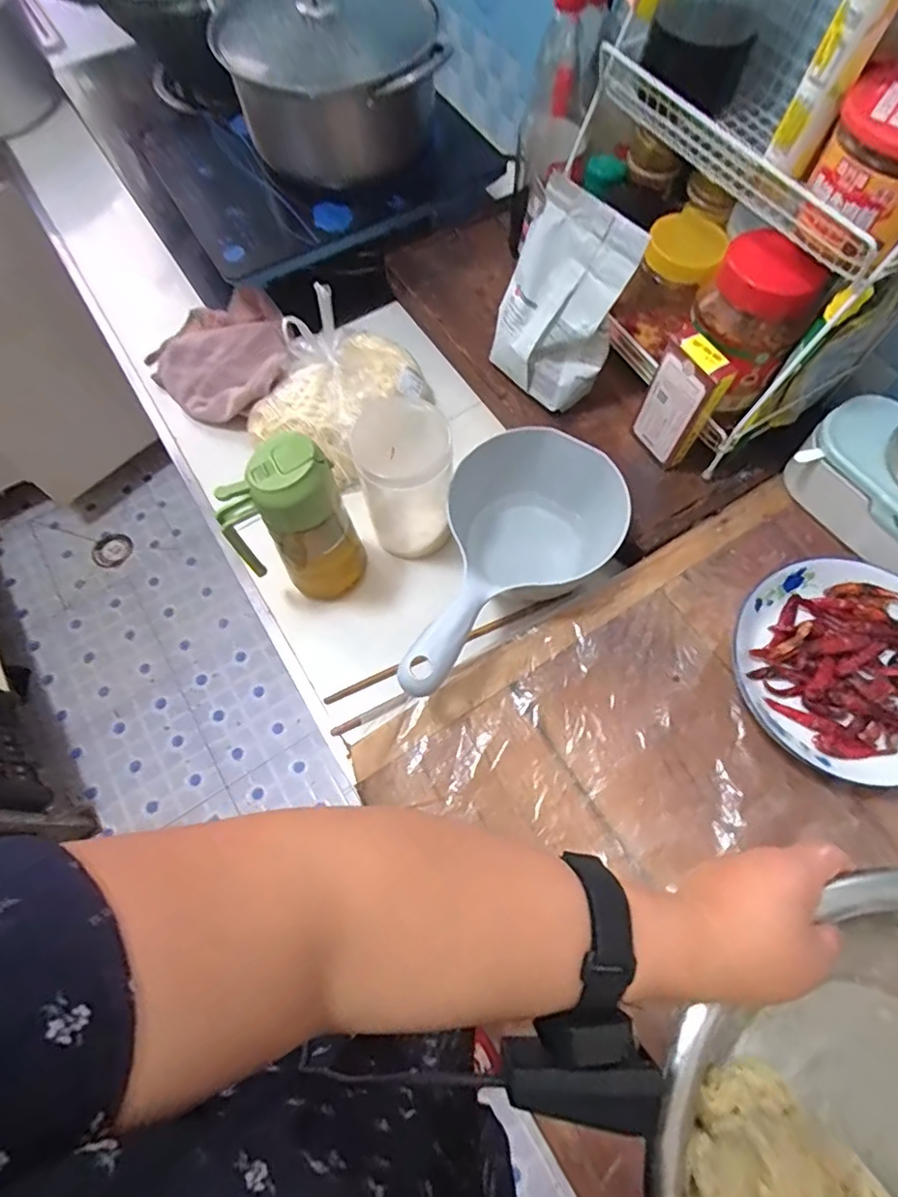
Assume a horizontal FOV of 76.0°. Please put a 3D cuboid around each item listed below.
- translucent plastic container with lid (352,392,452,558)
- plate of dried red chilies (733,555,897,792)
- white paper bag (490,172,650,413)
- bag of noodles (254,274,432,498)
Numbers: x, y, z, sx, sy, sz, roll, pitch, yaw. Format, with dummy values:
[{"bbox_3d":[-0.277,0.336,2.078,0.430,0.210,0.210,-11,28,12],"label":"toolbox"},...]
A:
[{"bbox_3d":[-0.038,-0.105,0.519,0.076,0.155,0.084,-13,68,-5],"label":"translucent plastic container with lid"},{"bbox_3d":[0.320,0.056,0.462,0.162,0.041,0.173,0,68,1],"label":"plate of dried red chilies"},{"bbox_3d":[0.096,-0.259,0.510,0.101,0.152,0.065,37,73,14],"label":"white paper bag"},{"bbox_3d":[-0.110,-0.211,0.561,0.115,0.130,0.152,35,73,14],"label":"bag of noodles"}]

